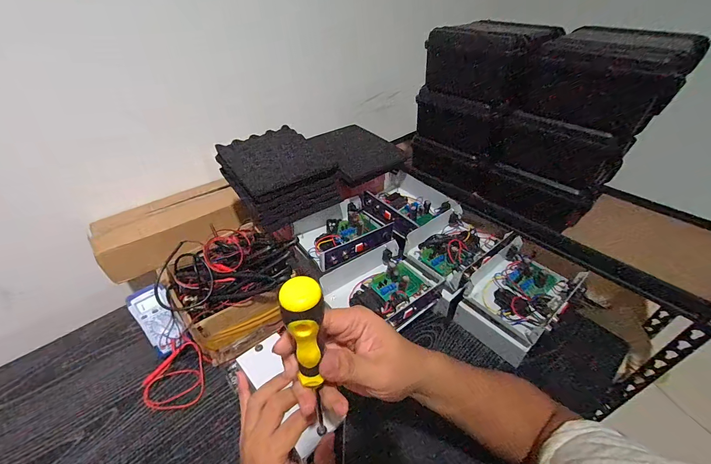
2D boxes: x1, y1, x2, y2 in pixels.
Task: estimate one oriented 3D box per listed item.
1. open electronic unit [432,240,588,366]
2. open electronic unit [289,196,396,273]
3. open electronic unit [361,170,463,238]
[{"bbox_3d":[0.319,0.128,0.634,0.232,0.100,0.182,-29,47,-29],"label":"open electronic unit"},{"bbox_3d":[-0.034,-0.005,0.748,0.221,0.048,0.195,-27,46,-27],"label":"open electronic unit"},{"bbox_3d":[0.132,-0.074,0.819,0.184,0.057,0.237,-28,47,-28],"label":"open electronic unit"}]

